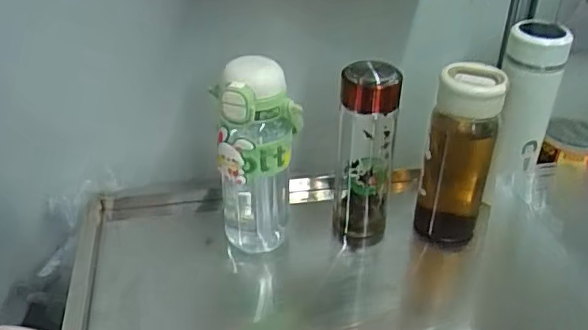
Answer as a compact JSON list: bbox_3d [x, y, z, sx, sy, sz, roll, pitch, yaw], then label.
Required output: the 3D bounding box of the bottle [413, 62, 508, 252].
[{"bbox_3d":[0.180,-0.002,0.660,0.071,0.216,0.060,9,35,14],"label":"bottle"}]

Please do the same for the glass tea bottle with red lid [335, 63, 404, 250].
[{"bbox_3d":[0.080,-0.007,0.680,0.064,0.230,0.064,4,34,6],"label":"glass tea bottle with red lid"}]

